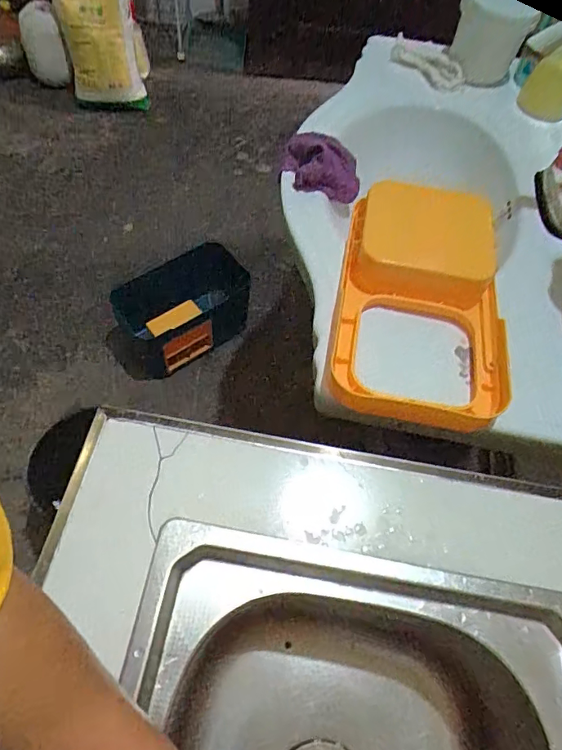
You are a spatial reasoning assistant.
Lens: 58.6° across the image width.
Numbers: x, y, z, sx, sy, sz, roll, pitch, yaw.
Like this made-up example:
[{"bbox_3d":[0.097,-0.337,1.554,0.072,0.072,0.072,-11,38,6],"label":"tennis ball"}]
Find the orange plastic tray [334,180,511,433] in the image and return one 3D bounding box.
[{"bbox_3d":[0.171,-0.105,0.595,0.198,0.075,0.325,9,60,1],"label":"orange plastic tray"}]

